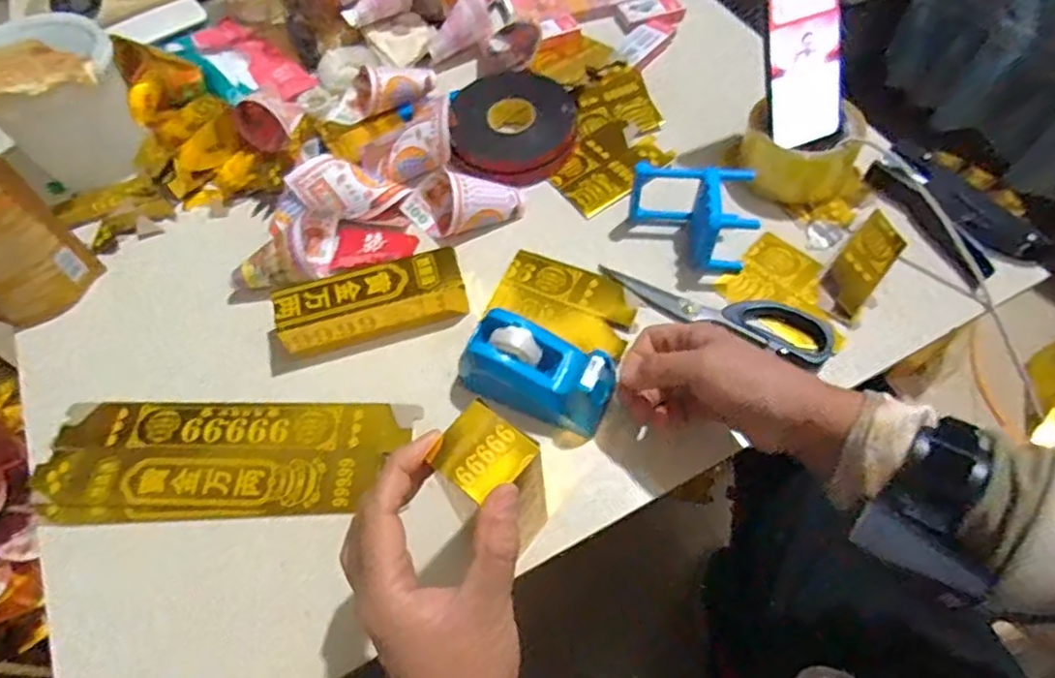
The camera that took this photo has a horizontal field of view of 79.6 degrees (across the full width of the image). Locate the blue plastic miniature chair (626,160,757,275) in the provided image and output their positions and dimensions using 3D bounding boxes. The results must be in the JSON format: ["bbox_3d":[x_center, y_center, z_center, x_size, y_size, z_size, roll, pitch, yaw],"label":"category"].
[{"bbox_3d":[0.136,-0.103,0.536,0.097,0.068,0.066,5,60,7],"label":"blue plastic miniature chair"}]

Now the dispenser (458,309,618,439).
[{"bbox_3d":[0.006,0.023,0.473,0.112,0.061,0.056,21,63,15],"label":"dispenser"}]

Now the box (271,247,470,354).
[{"bbox_3d":[-0.126,-0.031,0.520,0.146,0.046,0.049,-17,60,-7],"label":"box"}]

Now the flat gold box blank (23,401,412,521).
[{"bbox_3d":[-0.224,0.088,0.475,0.269,0.005,0.091,-1,59,1],"label":"flat gold box blank"}]

